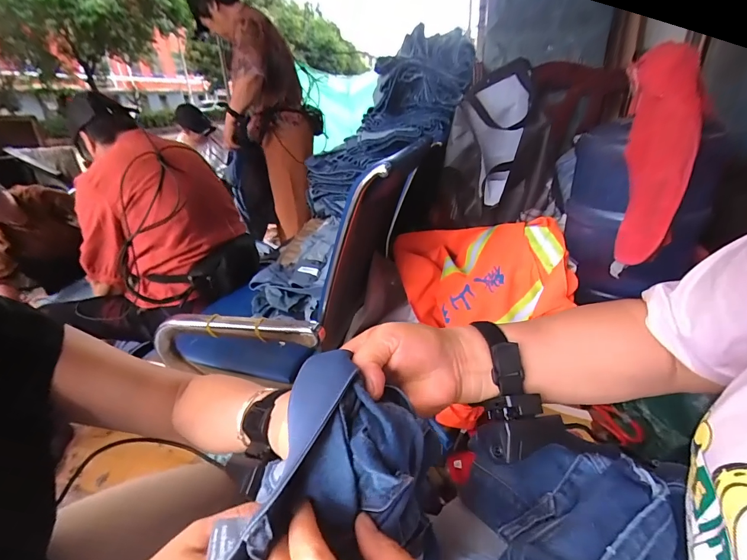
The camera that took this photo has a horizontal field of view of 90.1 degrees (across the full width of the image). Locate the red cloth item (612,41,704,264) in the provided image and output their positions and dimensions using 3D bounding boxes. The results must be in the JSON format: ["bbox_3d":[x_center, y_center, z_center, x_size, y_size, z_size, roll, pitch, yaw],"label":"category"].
[{"bbox_3d":[0.477,-0.204,0.618,0.096,0.344,0.052,6,6,18],"label":"red cloth item"}]

